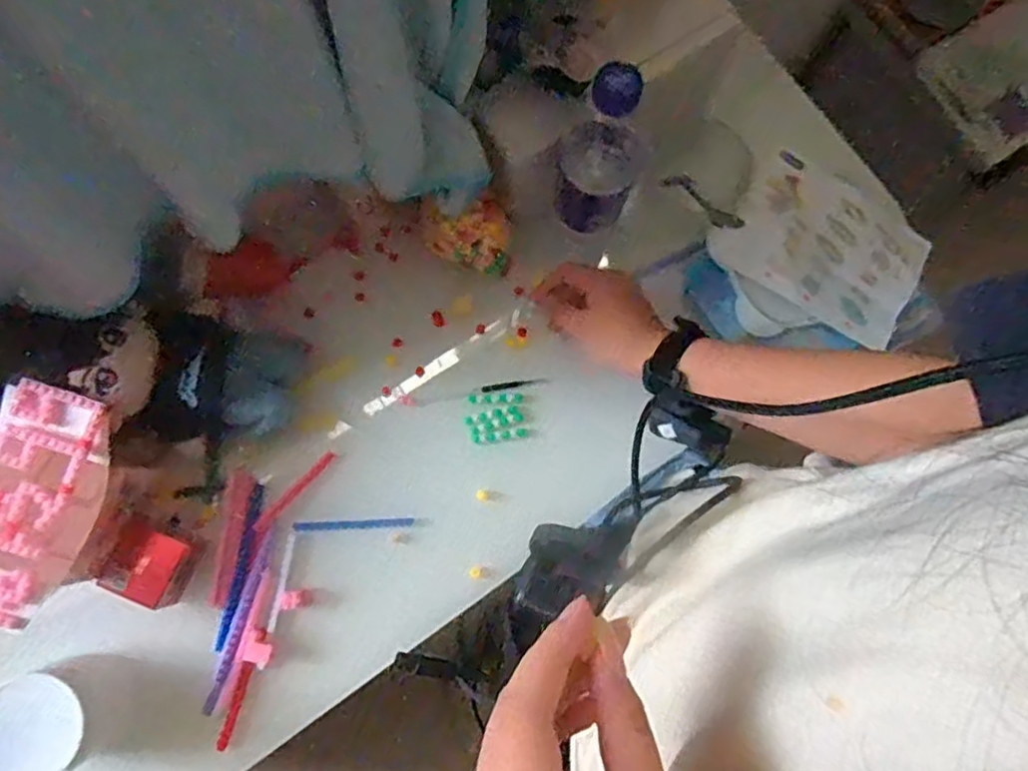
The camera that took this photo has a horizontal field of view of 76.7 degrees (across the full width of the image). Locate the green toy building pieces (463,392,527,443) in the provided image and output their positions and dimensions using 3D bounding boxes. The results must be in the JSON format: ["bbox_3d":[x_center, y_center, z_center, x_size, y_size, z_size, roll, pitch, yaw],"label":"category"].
[{"bbox_3d":[-0.017,0.028,0.588,0.052,0.004,0.043,-4,77,-1],"label":"green toy building pieces"}]

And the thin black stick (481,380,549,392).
[{"bbox_3d":[0.001,0.000,0.594,0.059,0.004,0.007,-6,77,-1],"label":"thin black stick"}]

